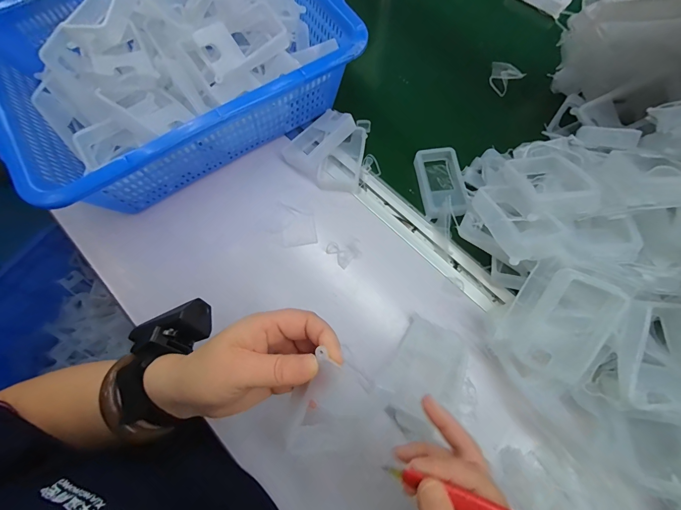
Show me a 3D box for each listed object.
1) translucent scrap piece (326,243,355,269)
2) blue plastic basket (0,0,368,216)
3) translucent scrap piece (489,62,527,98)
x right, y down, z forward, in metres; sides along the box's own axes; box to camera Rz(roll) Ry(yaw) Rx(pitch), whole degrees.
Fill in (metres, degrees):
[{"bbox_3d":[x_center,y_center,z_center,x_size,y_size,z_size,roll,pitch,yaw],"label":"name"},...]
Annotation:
[{"bbox_3d":[-0.002,-0.001,0.395,0.035,0.004,0.020,39,76,13],"label":"translucent scrap piece"},{"bbox_3d":[-0.204,-0.233,0.405,0.371,0.137,0.300,-33,73,-9],"label":"blue plastic basket"},{"bbox_3d":[0.245,-0.270,0.489,0.050,0.013,0.047,-41,75,-12],"label":"translucent scrap piece"}]

